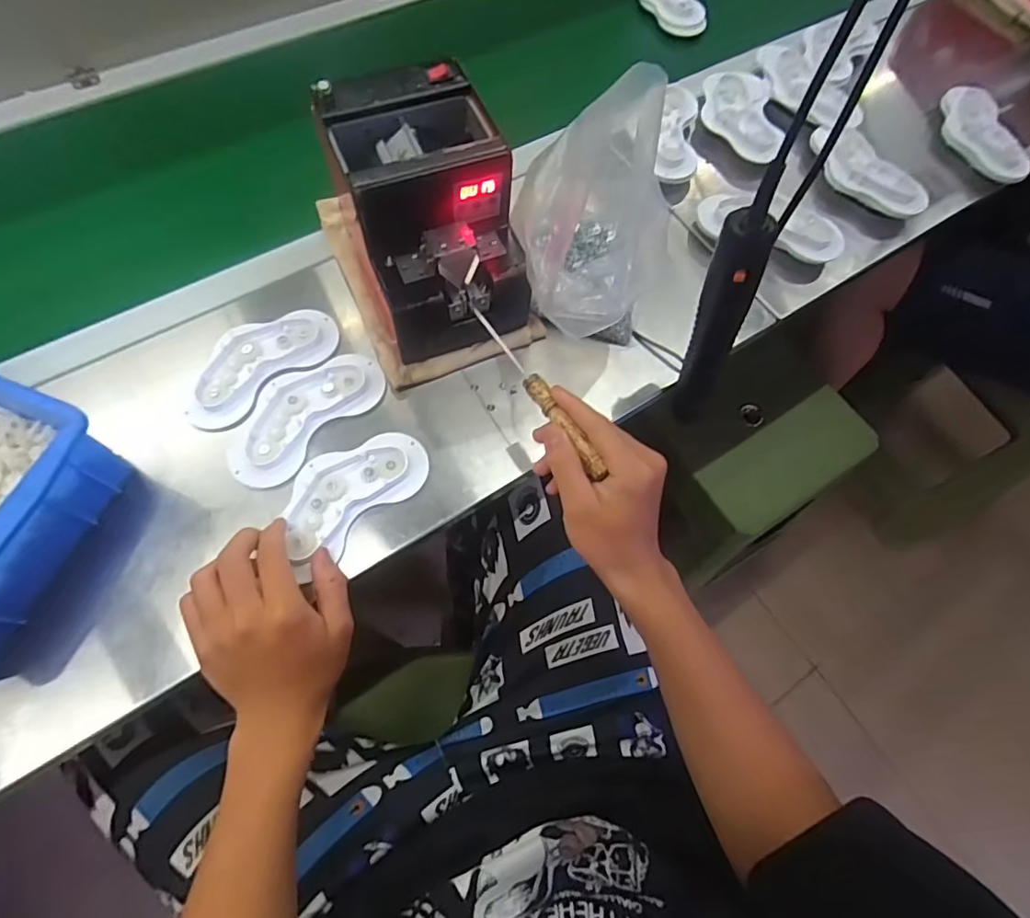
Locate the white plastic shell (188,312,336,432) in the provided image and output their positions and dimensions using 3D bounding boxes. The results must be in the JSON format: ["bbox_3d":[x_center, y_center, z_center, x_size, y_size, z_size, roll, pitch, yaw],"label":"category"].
[{"bbox_3d":[-0.234,-0.090,0.495,0.146,0.015,0.068,-41,74,-17],"label":"white plastic shell"}]

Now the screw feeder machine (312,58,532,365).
[{"bbox_3d":[-0.069,-0.199,0.468,0.128,0.145,0.192,-21,69,-11],"label":"screw feeder machine"}]

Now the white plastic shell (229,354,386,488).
[{"bbox_3d":[-0.184,-0.041,0.476,0.073,0.015,0.148,36,70,12],"label":"white plastic shell"}]

